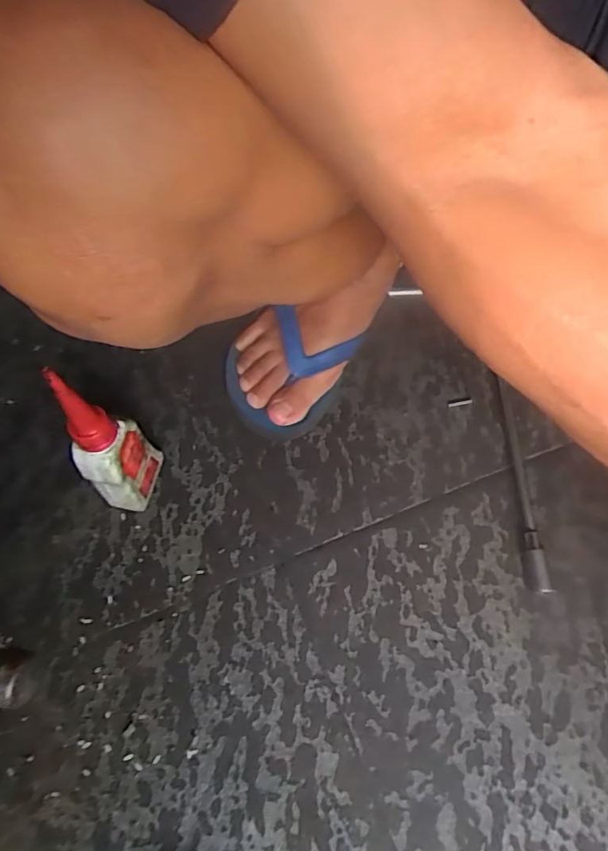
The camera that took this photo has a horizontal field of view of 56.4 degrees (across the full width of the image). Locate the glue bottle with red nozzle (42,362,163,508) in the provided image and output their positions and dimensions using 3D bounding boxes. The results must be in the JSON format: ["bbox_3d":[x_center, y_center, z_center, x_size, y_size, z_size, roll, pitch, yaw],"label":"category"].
[{"bbox_3d":[-0.150,0.017,0.426,0.027,0.200,0.053,11,67,6],"label":"glue bottle with red nozzle"}]

